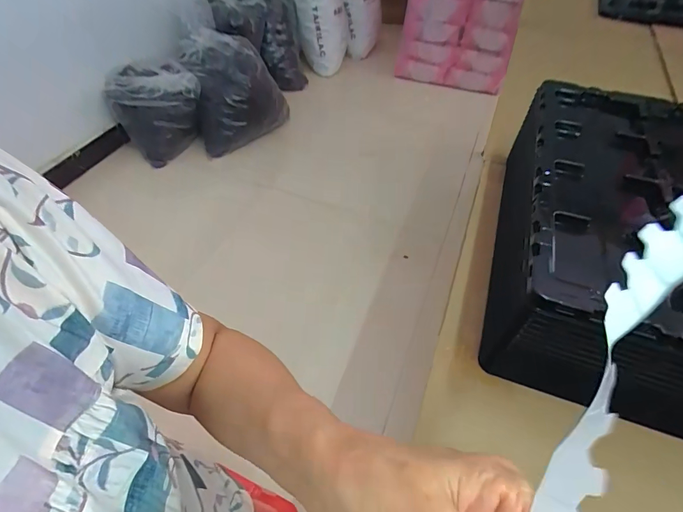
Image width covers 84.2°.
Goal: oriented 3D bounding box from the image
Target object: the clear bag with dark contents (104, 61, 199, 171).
[{"bbox_3d":[-0.815,-0.642,1.704,0.361,0.354,0.308,-24,55,-20],"label":"clear bag with dark contents"}]

